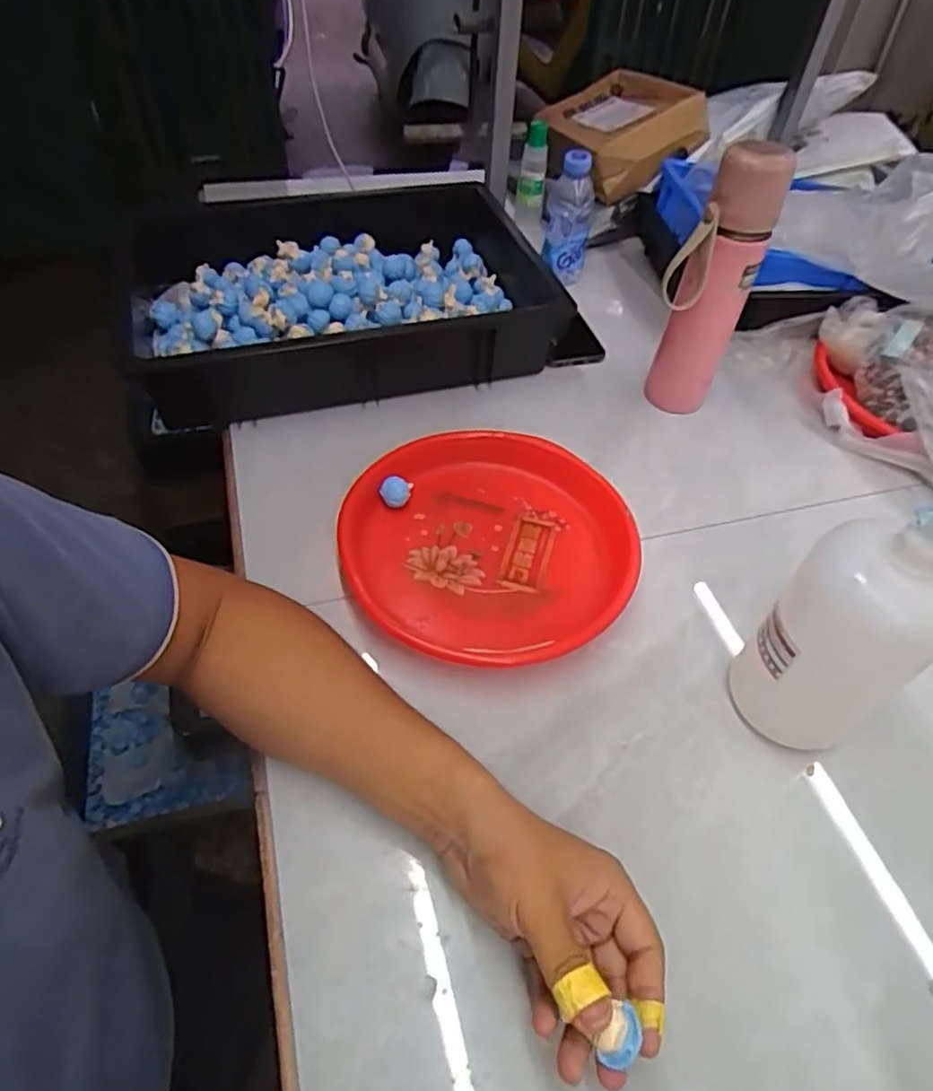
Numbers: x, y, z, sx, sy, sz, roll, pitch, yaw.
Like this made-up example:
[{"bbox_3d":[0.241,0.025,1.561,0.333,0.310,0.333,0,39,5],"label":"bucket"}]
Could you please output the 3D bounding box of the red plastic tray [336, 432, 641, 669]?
[{"bbox_3d":[0.020,-0.001,0.590,0.249,0.040,0.246,-28,57,-25],"label":"red plastic tray"}]

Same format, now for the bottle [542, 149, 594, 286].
[{"bbox_3d":[0.131,-0.415,0.867,0.059,0.176,0.070,9,50,3],"label":"bottle"}]

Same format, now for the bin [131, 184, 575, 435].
[{"bbox_3d":[-0.135,-0.283,0.779,0.445,0.109,0.319,-15,52,-16],"label":"bin"}]

